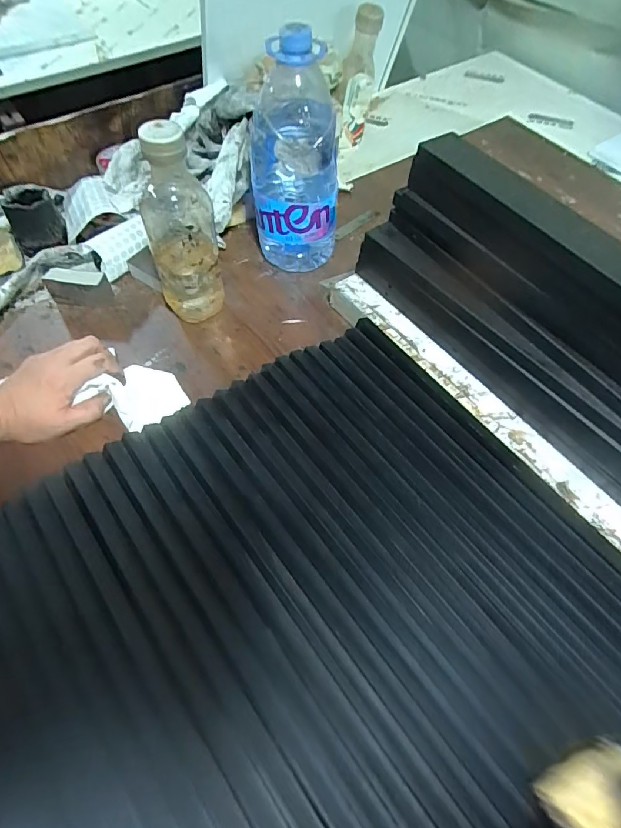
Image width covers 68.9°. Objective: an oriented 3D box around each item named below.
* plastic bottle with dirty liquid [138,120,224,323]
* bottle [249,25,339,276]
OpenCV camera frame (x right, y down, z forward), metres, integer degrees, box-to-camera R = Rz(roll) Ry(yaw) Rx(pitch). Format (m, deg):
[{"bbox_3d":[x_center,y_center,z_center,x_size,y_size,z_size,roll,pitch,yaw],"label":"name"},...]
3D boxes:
[{"bbox_3d":[-0.139,-0.194,0.486,0.074,0.210,0.075,-14,60,-10],"label":"plastic bottle with dirty liquid"},{"bbox_3d":[-0.020,-0.281,0.520,0.096,0.245,0.080,-6,58,-4],"label":"bottle"}]

